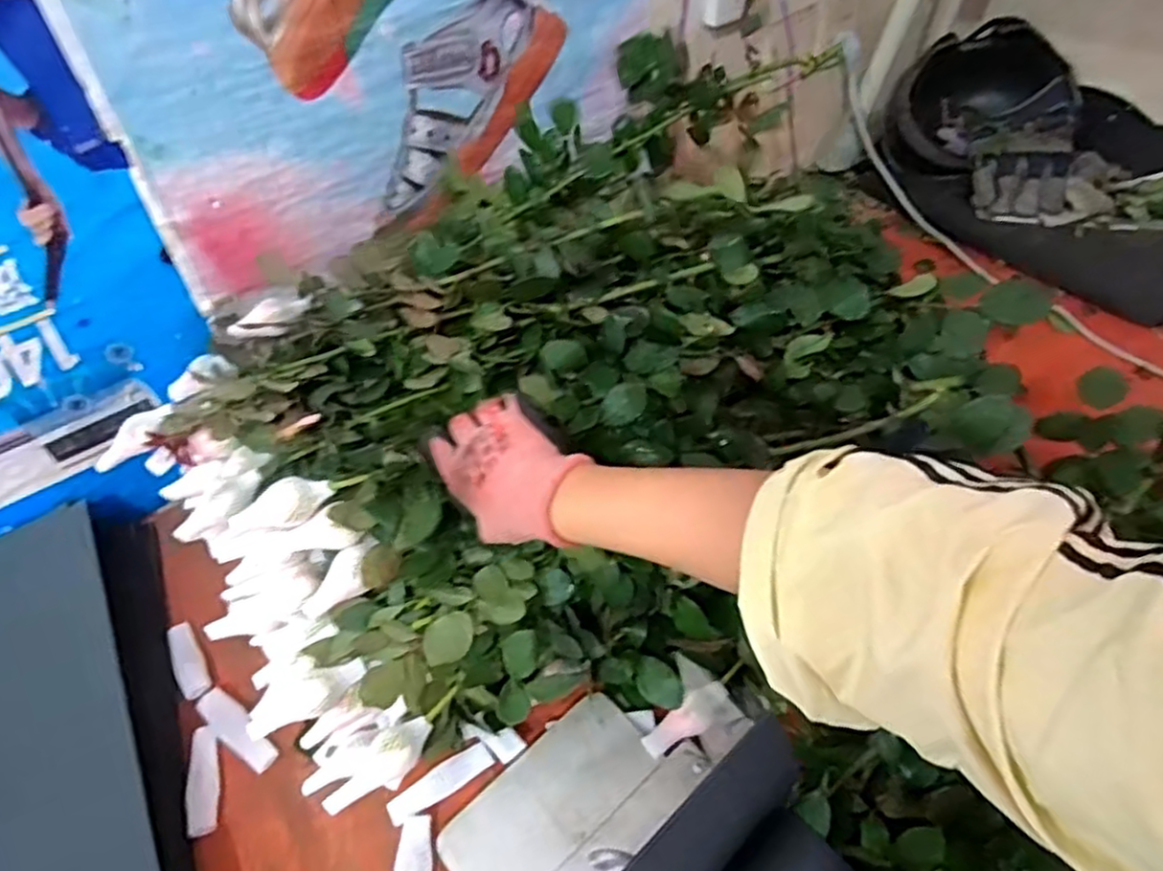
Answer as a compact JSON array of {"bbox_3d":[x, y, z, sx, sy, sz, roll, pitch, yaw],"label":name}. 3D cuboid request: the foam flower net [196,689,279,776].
[{"bbox_3d":[-0.302,0.255,0.623,0.093,0.013,0.027,31,58,29],"label":"foam flower net"}]

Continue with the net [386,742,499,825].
[{"bbox_3d":[-0.114,0.281,0.580,0.089,0.010,0.027,-30,52,-20],"label":"net"}]

